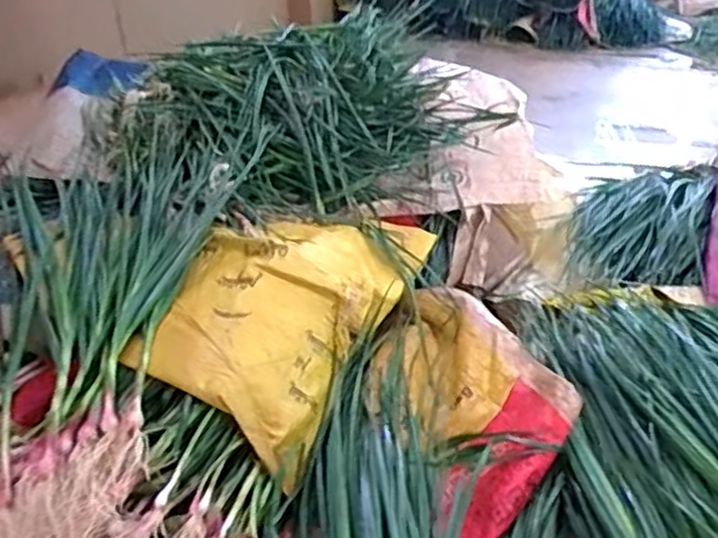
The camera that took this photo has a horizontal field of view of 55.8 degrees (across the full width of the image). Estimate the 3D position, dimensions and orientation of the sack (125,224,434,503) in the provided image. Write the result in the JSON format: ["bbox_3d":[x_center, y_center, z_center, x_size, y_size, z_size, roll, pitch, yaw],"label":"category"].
[{"bbox_3d":[-0.087,0.031,0.849,0.228,0.112,0.429,12,36,22],"label":"sack"}]

